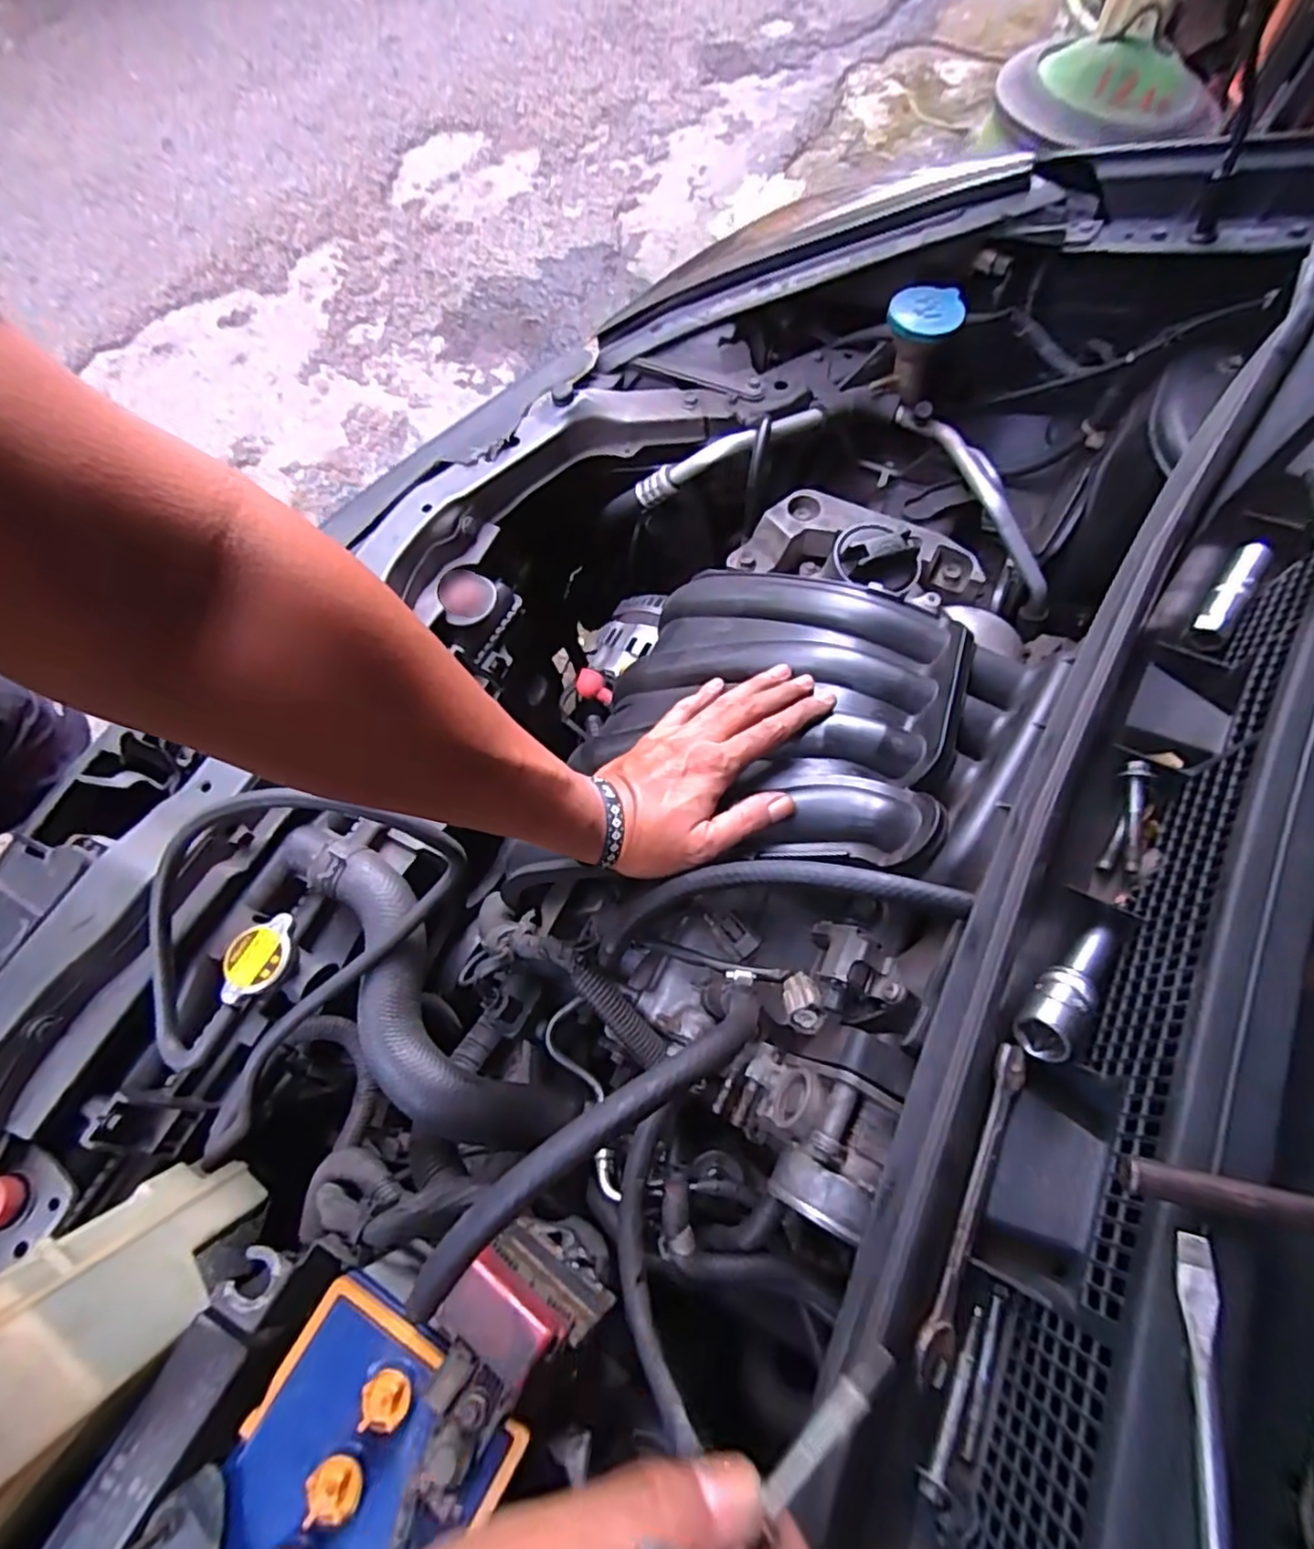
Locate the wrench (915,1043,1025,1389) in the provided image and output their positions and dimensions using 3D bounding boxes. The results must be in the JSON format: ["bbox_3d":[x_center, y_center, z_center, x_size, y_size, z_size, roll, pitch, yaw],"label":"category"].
[{"bbox_3d":[0.114,0.154,0.248,0.015,0.011,0.114,24,70,9],"label":"wrench"}]

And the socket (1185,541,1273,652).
[{"bbox_3d":[0.307,-0.097,0.369,0.017,0.016,0.069,35,72,13],"label":"socket"}]

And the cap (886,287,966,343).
[{"bbox_3d":[0.225,-0.386,0.575,0.060,0.016,0.062,0,68,0],"label":"cap"}]

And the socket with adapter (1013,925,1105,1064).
[{"bbox_3d":[0.169,0.084,0.280,0.021,0.017,0.070,43,59,16],"label":"socket with adapter"}]

